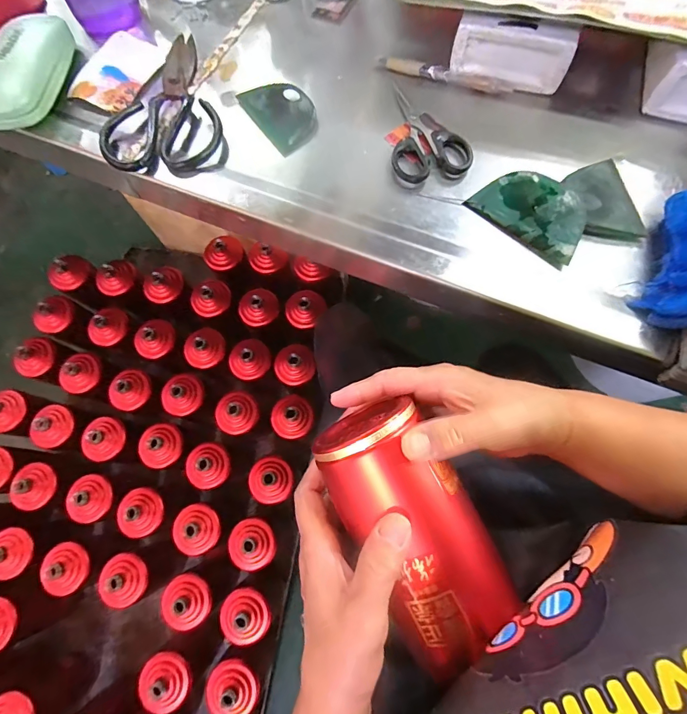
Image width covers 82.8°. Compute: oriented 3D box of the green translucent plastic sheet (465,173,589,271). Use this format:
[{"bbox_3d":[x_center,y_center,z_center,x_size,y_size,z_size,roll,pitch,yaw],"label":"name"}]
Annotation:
[{"bbox_3d":[0.160,-0.123,0.326,0.093,0.018,0.053,43,79,13],"label":"green translucent plastic sheet"}]

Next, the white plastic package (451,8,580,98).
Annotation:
[{"bbox_3d":[0.157,-0.284,0.362,0.105,0.052,0.018,21,75,8],"label":"white plastic package"}]

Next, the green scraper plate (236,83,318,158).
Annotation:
[{"bbox_3d":[-0.060,-0.242,0.383,0.051,0.014,0.083,-34,75,-8],"label":"green scraper plate"}]

